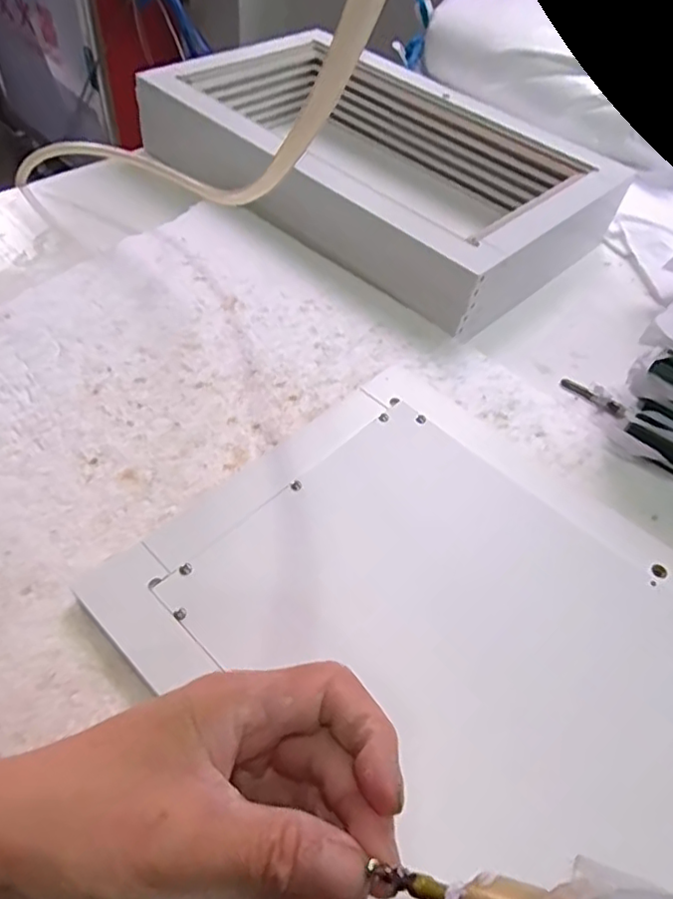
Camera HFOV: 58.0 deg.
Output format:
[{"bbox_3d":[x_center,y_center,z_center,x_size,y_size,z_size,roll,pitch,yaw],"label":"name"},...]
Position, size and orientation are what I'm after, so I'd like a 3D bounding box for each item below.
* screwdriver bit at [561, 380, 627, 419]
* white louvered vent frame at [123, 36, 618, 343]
[{"bbox_3d":[0.198,-0.040,0.469,0.052,0.008,0.007,30,54,20],"label":"screwdriver bit"},{"bbox_3d":[0.037,-0.294,0.599,0.274,0.071,0.427,-35,60,-29],"label":"white louvered vent frame"}]

